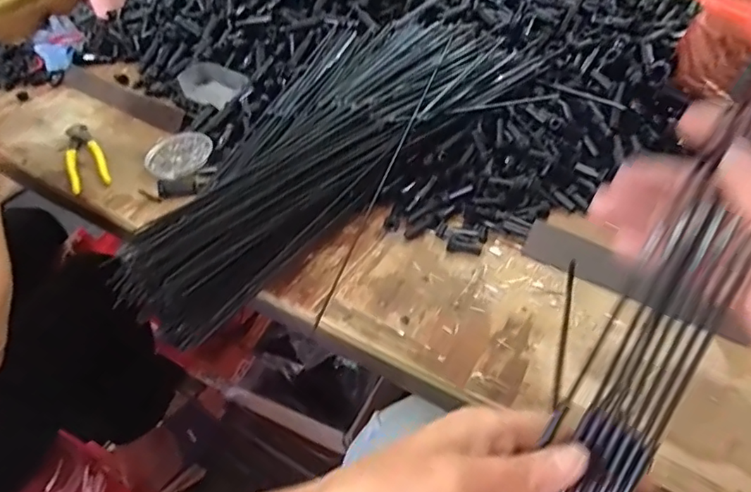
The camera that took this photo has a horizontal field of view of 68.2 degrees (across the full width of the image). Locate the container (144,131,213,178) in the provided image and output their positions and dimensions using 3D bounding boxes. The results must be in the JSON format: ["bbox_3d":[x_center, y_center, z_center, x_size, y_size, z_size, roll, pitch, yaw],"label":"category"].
[{"bbox_3d":[-0.277,-0.130,0.784,0.088,0.014,0.099,-36,53,-25],"label":"container"}]

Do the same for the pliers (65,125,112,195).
[{"bbox_3d":[-0.420,-0.129,0.800,0.047,0.021,0.173,-24,49,-16],"label":"pliers"}]

